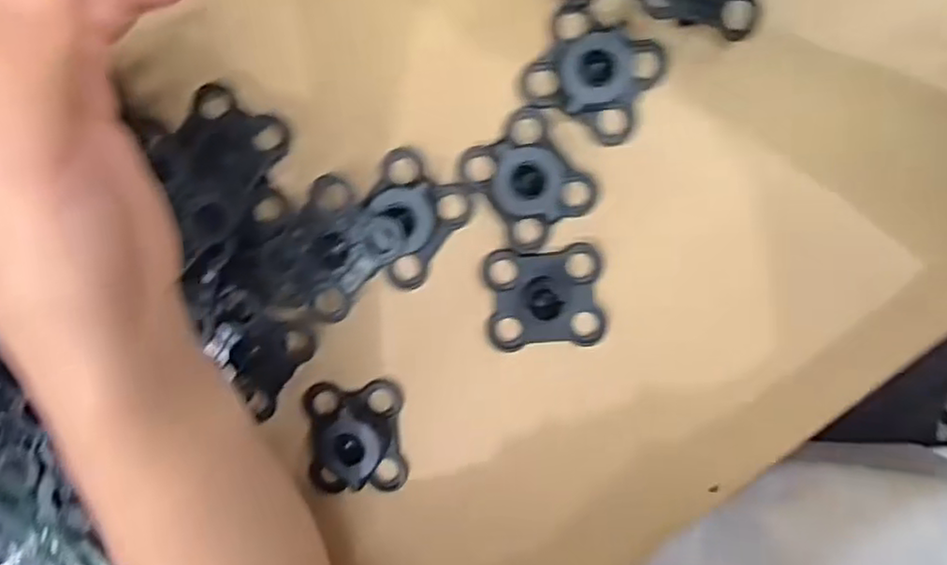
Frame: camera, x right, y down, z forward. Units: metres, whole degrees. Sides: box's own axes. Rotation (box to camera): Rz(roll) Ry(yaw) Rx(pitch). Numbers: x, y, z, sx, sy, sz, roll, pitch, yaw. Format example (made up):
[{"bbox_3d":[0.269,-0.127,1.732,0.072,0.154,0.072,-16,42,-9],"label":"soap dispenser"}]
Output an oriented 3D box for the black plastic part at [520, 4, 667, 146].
[{"bbox_3d":[0.057,-0.098,0.308,0.057,0.020,0.049,29,100,0],"label":"black plastic part"}]

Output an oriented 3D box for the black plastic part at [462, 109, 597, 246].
[{"bbox_3d":[0.026,-0.049,0.316,0.047,0.018,0.057,-38,94,9],"label":"black plastic part"}]

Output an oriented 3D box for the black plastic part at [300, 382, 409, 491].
[{"bbox_3d":[-0.063,0.083,0.342,0.051,0.019,0.058,-3,98,6],"label":"black plastic part"}]

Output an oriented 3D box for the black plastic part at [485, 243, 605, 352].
[{"bbox_3d":[0.035,0.009,0.325,0.056,0.018,0.050,-4,98,6],"label":"black plastic part"}]

